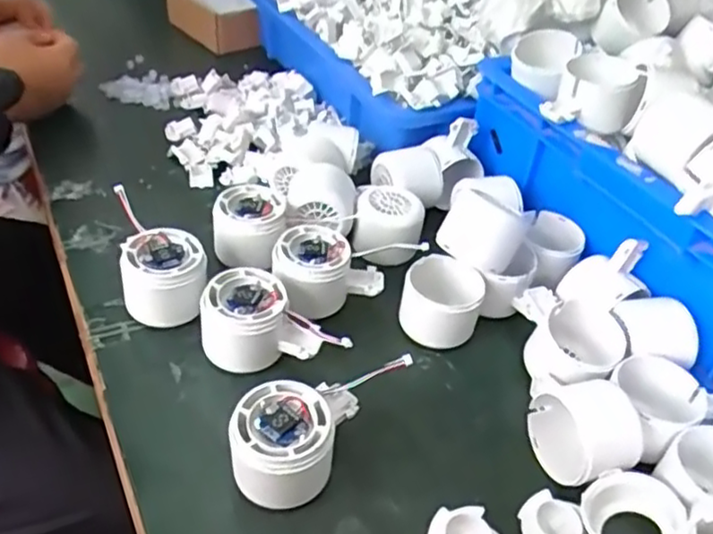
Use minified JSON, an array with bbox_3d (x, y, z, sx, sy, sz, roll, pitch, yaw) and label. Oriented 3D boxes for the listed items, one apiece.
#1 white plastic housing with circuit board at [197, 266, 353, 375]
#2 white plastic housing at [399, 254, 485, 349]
[{"bbox_3d":[-0.056,0.038,0.468,0.105,0.042,0.056,10,39,3],"label":"white plastic housing with circuit board"},{"bbox_3d":[0.063,0.027,0.506,0.060,0.044,0.066,11,40,4],"label":"white plastic housing"}]

